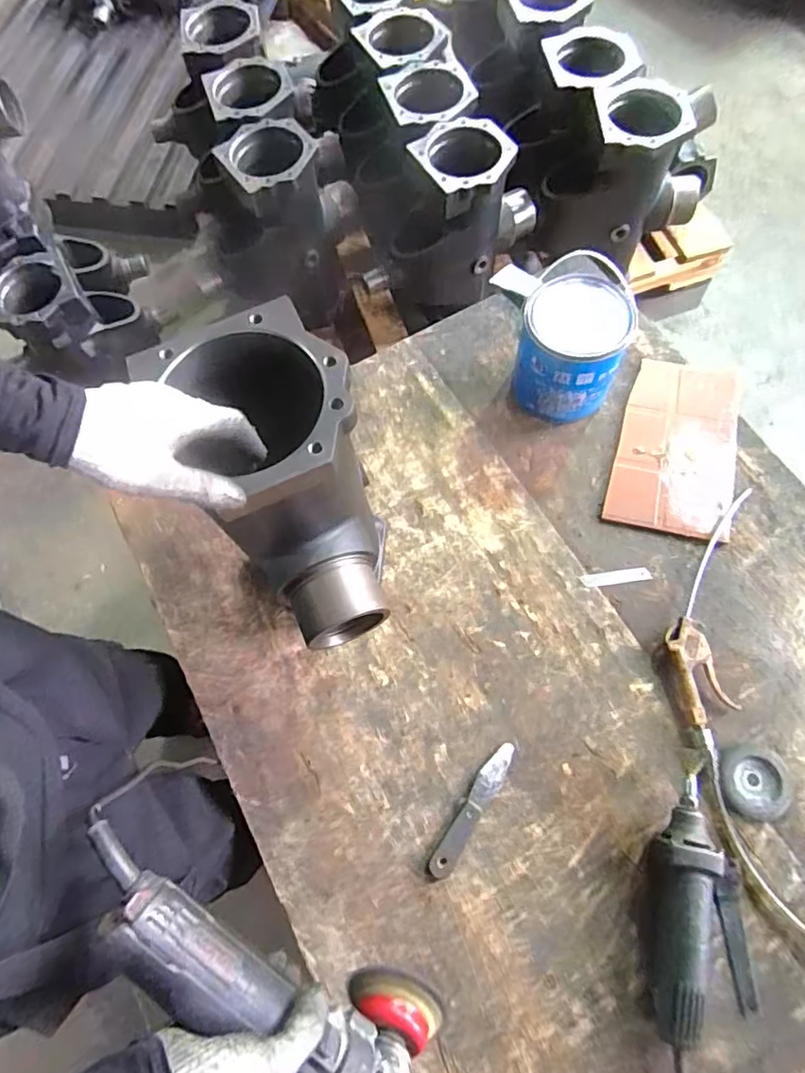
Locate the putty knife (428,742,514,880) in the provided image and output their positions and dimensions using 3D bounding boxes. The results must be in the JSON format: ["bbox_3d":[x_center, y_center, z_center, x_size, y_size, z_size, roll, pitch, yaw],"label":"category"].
[{"bbox_3d":[0.092,0.349,0.732,0.031,0.012,0.181,32,74,13],"label":"putty knife"}]

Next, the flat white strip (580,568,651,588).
[{"bbox_3d":[0.312,0.060,0.834,0.100,0.004,0.020,-7,70,0],"label":"flat white strip"}]

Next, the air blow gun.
[{"bbox_3d":[0.423,0.106,0.796,0.095,0.028,0.376,13,71,7],"label":"air blow gun"}]

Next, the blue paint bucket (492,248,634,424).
[{"bbox_3d":[0.247,-0.283,0.873,0.152,0.174,0.159,9,70,6],"label":"blue paint bucket"}]

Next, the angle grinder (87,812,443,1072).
[{"bbox_3d":[-0.106,0.329,0.419,0.317,0.092,0.082,38,73,-11],"label":"angle grinder"}]

